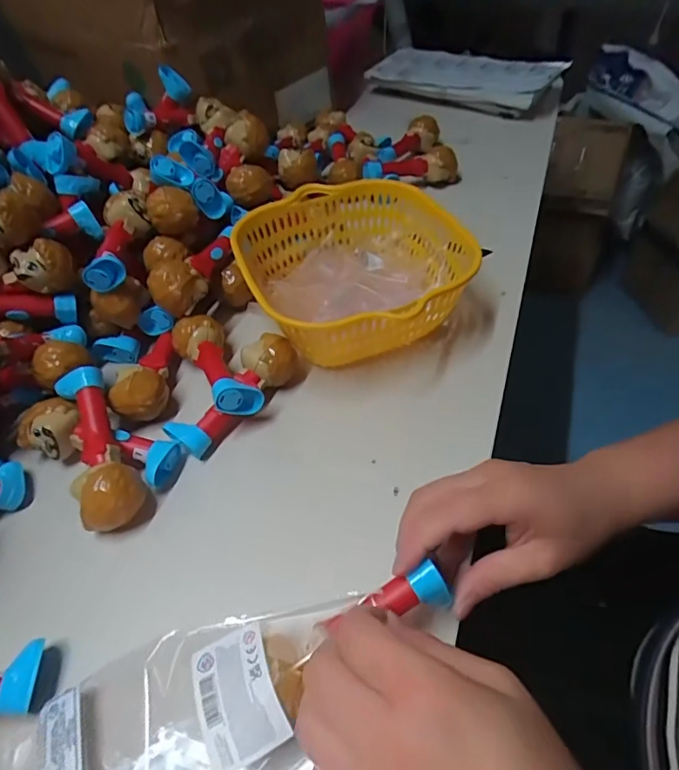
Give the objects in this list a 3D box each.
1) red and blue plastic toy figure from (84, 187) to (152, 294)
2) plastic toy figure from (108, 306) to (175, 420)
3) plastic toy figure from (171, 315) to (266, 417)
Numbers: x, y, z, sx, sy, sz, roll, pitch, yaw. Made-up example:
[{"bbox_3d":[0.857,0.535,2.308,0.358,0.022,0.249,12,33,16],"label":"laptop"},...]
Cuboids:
[{"bbox_3d":[-0.196,-0.131,0.441,0.042,0.033,0.103,-7,49,-1],"label":"red and blue plastic toy figure"},{"bbox_3d":[-0.165,-0.020,0.427,0.038,0.034,0.107,-4,49,1],"label":"plastic toy figure"},{"bbox_3d":[-0.104,-0.019,0.414,0.041,0.031,0.107,-26,52,-17],"label":"plastic toy figure"}]

